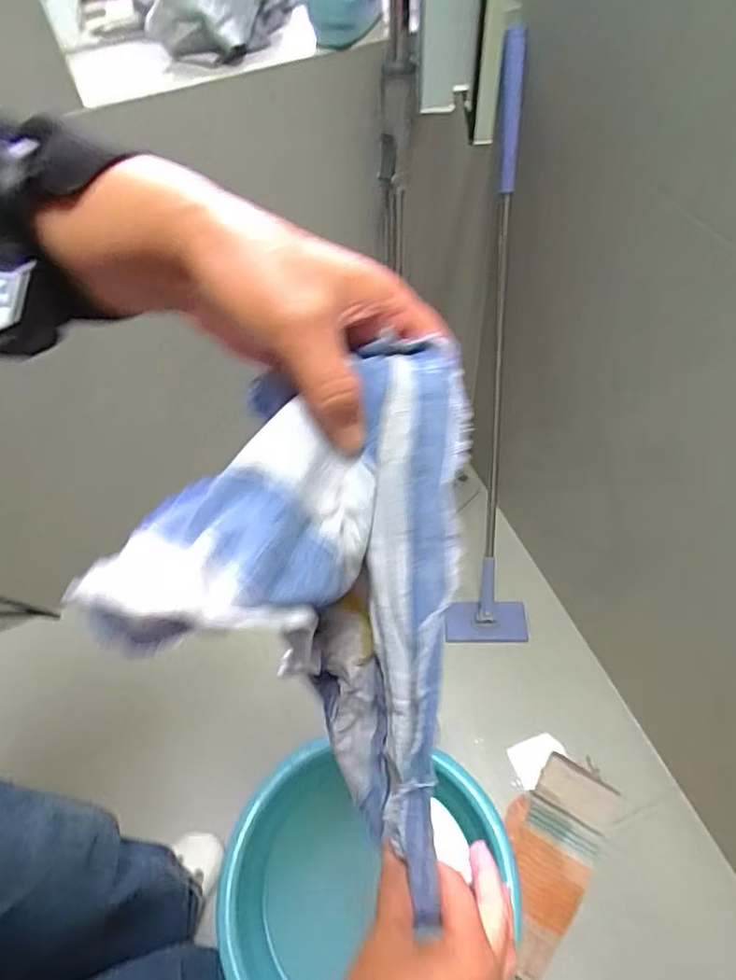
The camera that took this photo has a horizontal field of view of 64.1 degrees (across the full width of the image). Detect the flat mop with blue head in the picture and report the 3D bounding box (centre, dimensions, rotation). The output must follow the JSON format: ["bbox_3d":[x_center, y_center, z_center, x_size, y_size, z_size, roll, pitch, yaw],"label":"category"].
[{"bbox_3d":[0.214,-0.132,0.928,0.140,0.928,0.135,0,28,4],"label":"flat mop with blue head"}]

